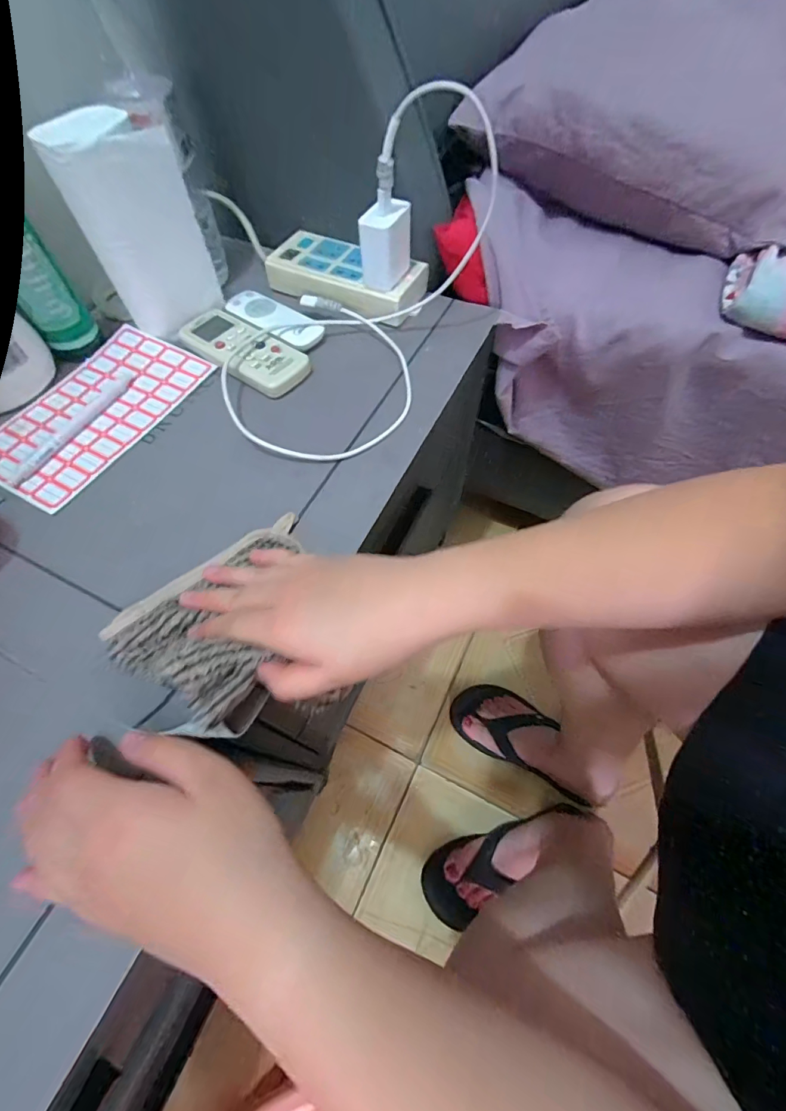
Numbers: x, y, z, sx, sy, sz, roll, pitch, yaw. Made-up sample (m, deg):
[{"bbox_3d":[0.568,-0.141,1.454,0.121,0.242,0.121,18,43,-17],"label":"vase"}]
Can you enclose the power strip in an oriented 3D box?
[{"bbox_3d":[-0.052,-0.301,0.466,0.163,0.034,0.078,21,63,13],"label":"power strip"}]

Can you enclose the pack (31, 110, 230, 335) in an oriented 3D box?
[{"bbox_3d":[-0.220,-0.285,0.384,0.090,0.146,0.055,-27,63,-13],"label":"pack"}]

